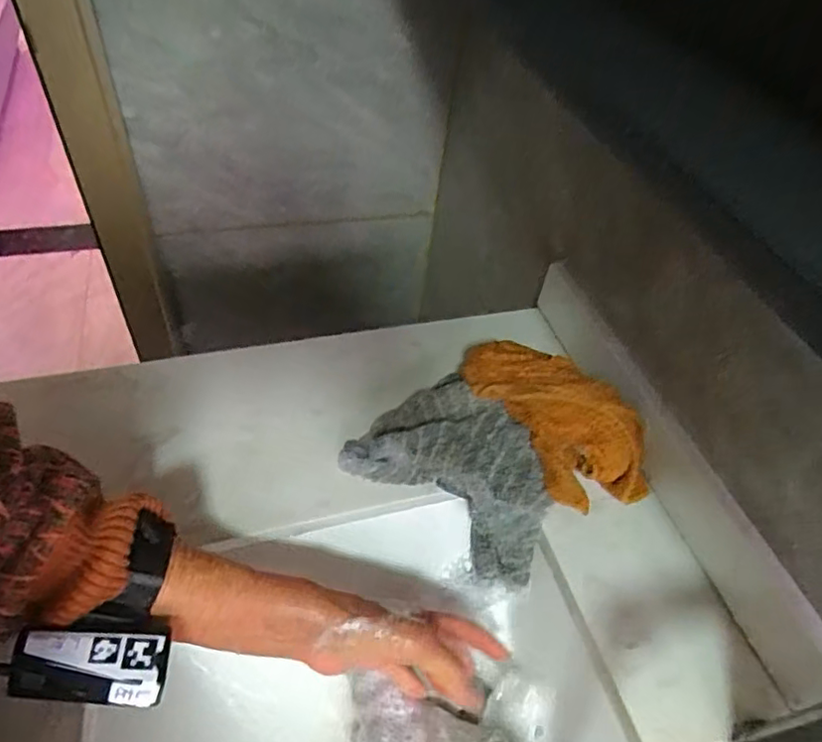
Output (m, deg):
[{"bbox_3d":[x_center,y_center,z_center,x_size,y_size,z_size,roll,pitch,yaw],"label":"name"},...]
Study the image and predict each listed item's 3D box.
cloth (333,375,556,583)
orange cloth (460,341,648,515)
[{"bbox_3d":[0.034,0.084,0.469,0.153,0.112,0.089,21,48,12],"label":"cloth"},{"bbox_3d":[0.110,0.034,0.440,0.166,0.050,0.078,43,56,13],"label":"orange cloth"}]

